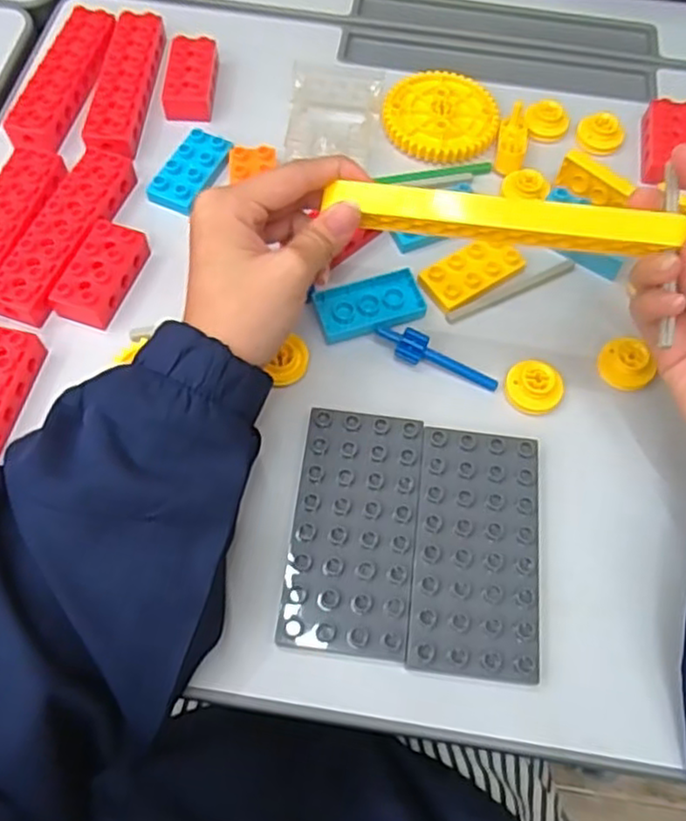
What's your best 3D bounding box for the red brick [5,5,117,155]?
[{"bbox_3d":[-0.195,-0.234,0.488,0.039,0.017,0.127,11,64,3],"label":"red brick"}]

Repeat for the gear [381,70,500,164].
[{"bbox_3d":[0.070,-0.208,0.490,0.078,0.010,0.077,1,64,-2],"label":"gear"}]

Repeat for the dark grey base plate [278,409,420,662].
[{"bbox_3d":[0.006,0.060,0.357,0.062,0.010,0.123,7,64,1],"label":"dark grey base plate"}]

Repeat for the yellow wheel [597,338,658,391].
[{"bbox_3d":[0.165,-0.027,0.403,0.031,0.017,0.027,37,68,15],"label":"yellow wheel"}]

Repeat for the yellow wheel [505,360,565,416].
[{"bbox_3d":[0.109,-0.013,0.395,0.032,0.013,0.028,28,66,11],"label":"yellow wheel"}]

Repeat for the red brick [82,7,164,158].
[{"bbox_3d":[-0.152,-0.228,0.485,0.034,0.019,0.129,4,64,0],"label":"red brick"}]

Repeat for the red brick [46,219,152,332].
[{"bbox_3d":[-0.147,-0.081,0.418,0.034,0.020,0.068,17,64,6],"label":"red brick"}]

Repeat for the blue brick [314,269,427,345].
[{"bbox_3d":[0.016,-0.063,0.419,0.064,0.007,0.035,-16,65,-10],"label":"blue brick"}]

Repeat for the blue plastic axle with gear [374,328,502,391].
[{"bbox_3d":[0.055,-0.031,0.403,0.074,0.015,0.014,23,65,9],"label":"blue plastic axle with gear"}]

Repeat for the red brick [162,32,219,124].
[{"bbox_3d":[-0.108,-0.236,0.496,0.031,0.025,0.063,3,64,-1],"label":"red brick"}]

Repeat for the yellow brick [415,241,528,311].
[{"bbox_3d":[0.080,-0.087,0.429,0.064,0.010,0.030,-31,69,-16],"label":"yellow brick"}]

